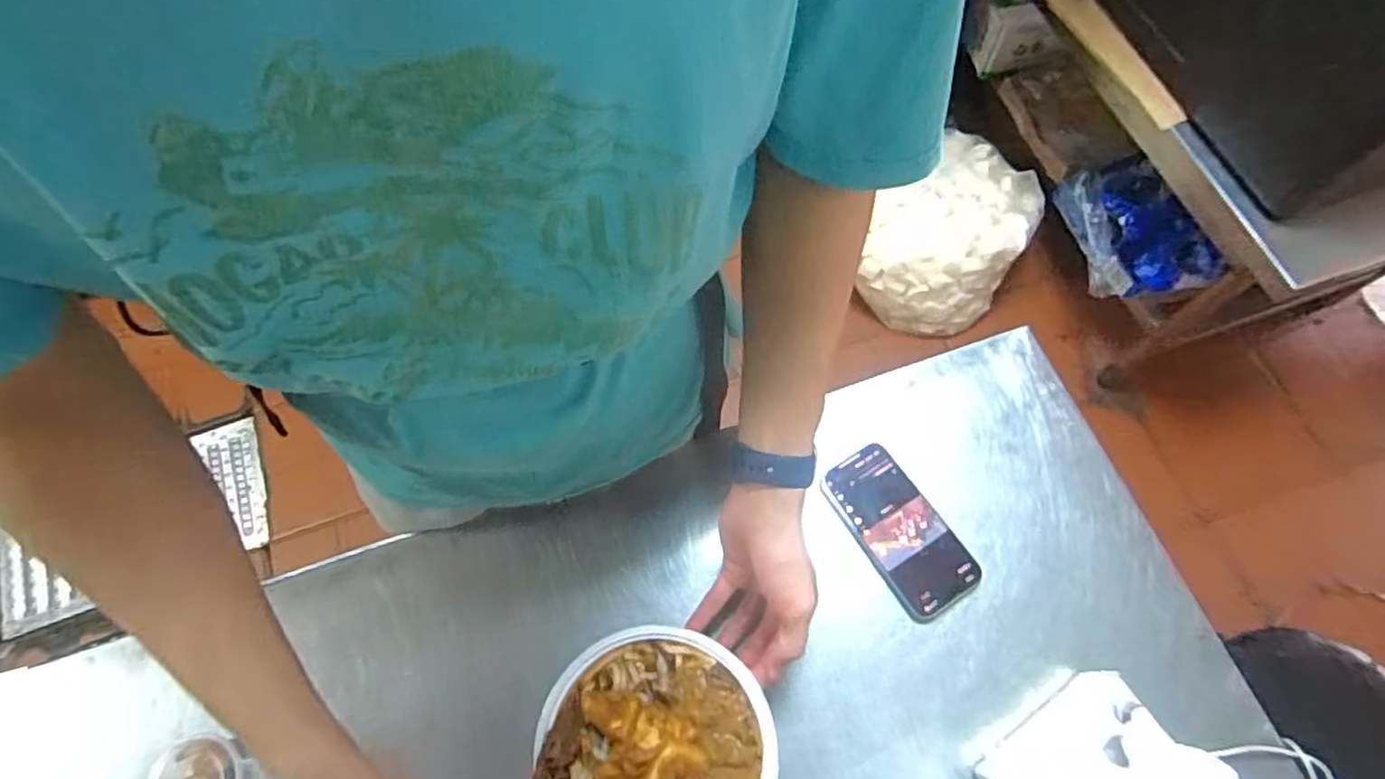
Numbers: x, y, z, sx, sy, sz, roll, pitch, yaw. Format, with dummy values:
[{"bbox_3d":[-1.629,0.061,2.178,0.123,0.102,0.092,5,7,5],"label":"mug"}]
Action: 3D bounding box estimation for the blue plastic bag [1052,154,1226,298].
[{"bbox_3d":[0.830,-0.305,1.296,0.134,0.162,0.305,-13,69,-3],"label":"blue plastic bag"}]

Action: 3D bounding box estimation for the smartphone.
[{"bbox_3d":[0.174,0.120,0.585,0.067,0.016,0.145,-30,71,-9],"label":"smartphone"}]

